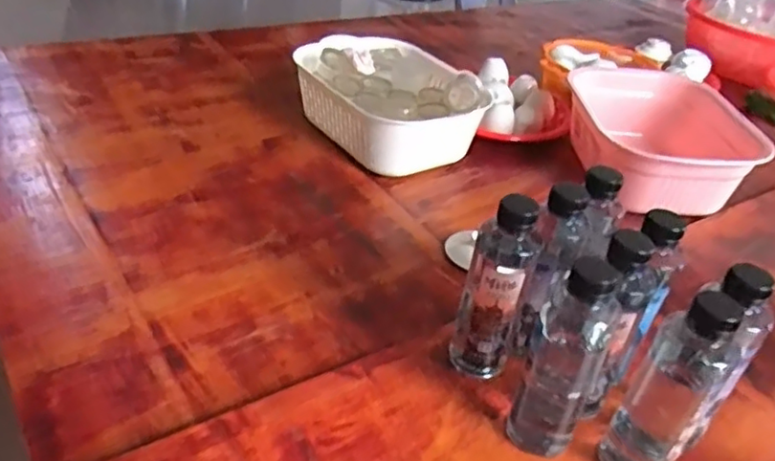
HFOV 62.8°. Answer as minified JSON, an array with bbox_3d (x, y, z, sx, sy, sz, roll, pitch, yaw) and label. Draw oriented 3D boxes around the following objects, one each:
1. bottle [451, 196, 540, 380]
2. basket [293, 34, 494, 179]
[{"bbox_3d":[0.091,0.059,0.554,0.052,0.191,0.050,14,36,9],"label":"bottle"},{"bbox_3d":[0.008,-0.194,0.970,0.226,0.109,0.280,-15,41,-27],"label":"basket"}]

